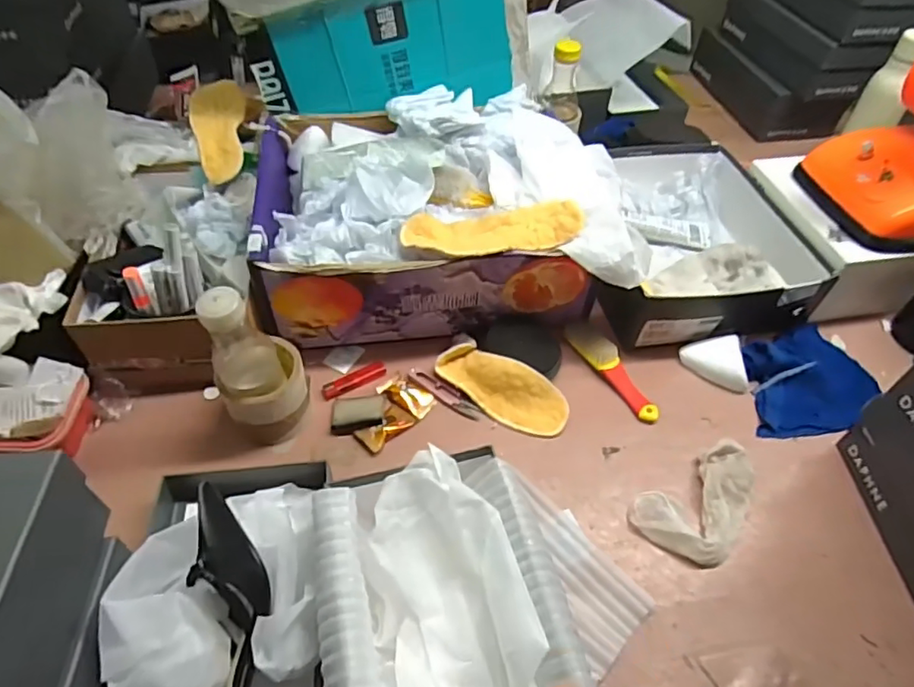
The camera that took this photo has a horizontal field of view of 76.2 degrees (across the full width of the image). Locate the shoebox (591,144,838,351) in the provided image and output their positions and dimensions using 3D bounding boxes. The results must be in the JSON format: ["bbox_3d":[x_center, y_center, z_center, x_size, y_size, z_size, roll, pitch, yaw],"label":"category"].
[{"bbox_3d":[0.313,-0.153,0.822,0.272,0.106,0.338,-2,50,-4],"label":"shoebox"}]

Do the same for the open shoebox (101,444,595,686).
[{"bbox_3d":[-0.097,0.220,0.478,0.346,0.111,0.286,-5,50,-7],"label":"open shoebox"}]

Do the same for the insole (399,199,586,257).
[{"bbox_3d":[0.041,-0.127,0.654,0.201,0.027,0.069,-3,50,-5],"label":"insole"}]

